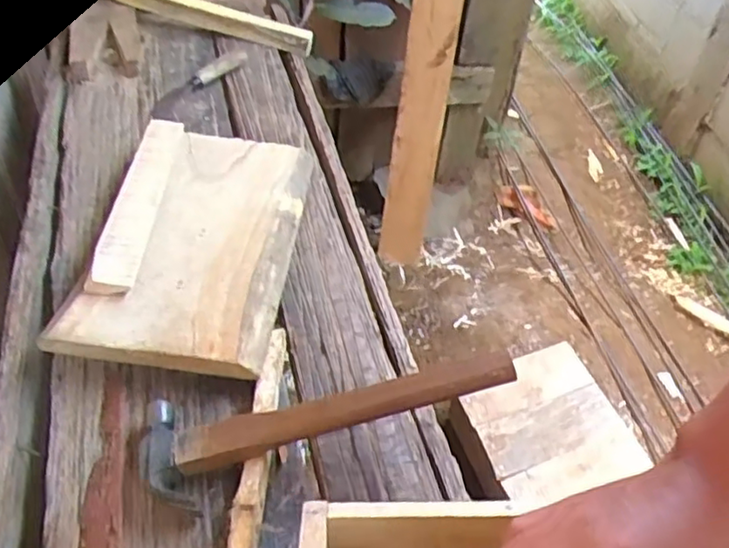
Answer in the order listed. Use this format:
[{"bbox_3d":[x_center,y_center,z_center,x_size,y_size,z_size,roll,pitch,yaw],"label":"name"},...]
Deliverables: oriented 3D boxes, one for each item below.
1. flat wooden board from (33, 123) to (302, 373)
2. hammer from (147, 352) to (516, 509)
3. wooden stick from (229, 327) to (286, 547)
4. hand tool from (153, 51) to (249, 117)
[{"bbox_3d":[-0.162,-0.049,0.659,0.179,0.040,0.338,7,47,0],"label":"flat wooden board"},{"bbox_3d":[-0.027,0.099,0.489,0.269,0.024,0.078,-15,49,1],"label":"hammer"},{"bbox_3d":[-0.079,0.123,0.510,0.018,0.020,0.205,5,47,-2],"label":"wooden stick"},{"bbox_3d":[-0.222,-0.267,0.924,0.029,0.022,0.185,28,50,18],"label":"hand tool"}]

